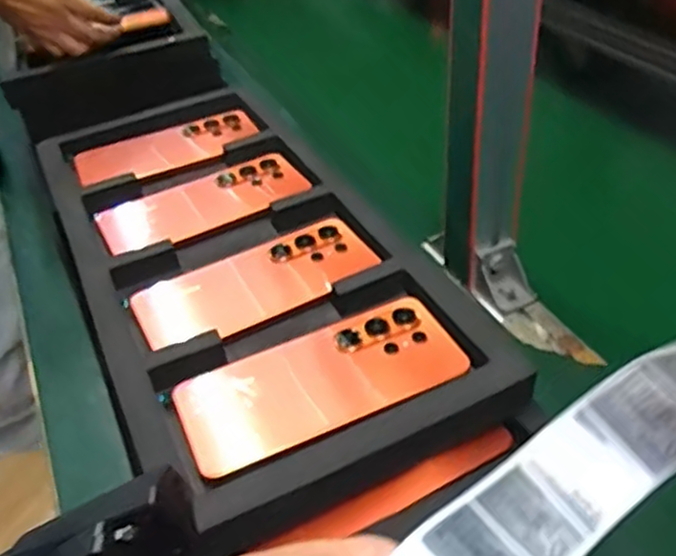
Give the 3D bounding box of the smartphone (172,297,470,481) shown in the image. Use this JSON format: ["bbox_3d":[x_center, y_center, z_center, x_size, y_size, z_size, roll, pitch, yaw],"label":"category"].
[{"bbox_3d":[-0.010,0.061,0.434,0.170,0.008,0.076,-18,41,-16],"label":"smartphone"}]

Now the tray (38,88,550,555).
[{"bbox_3d":[-0.080,-0.022,0.545,0.222,0.028,0.477,-20,42,-17],"label":"tray"}]

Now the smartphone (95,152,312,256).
[{"bbox_3d":[-0.111,-0.065,0.597,0.173,0.014,0.091,-21,42,-19],"label":"smartphone"}]

